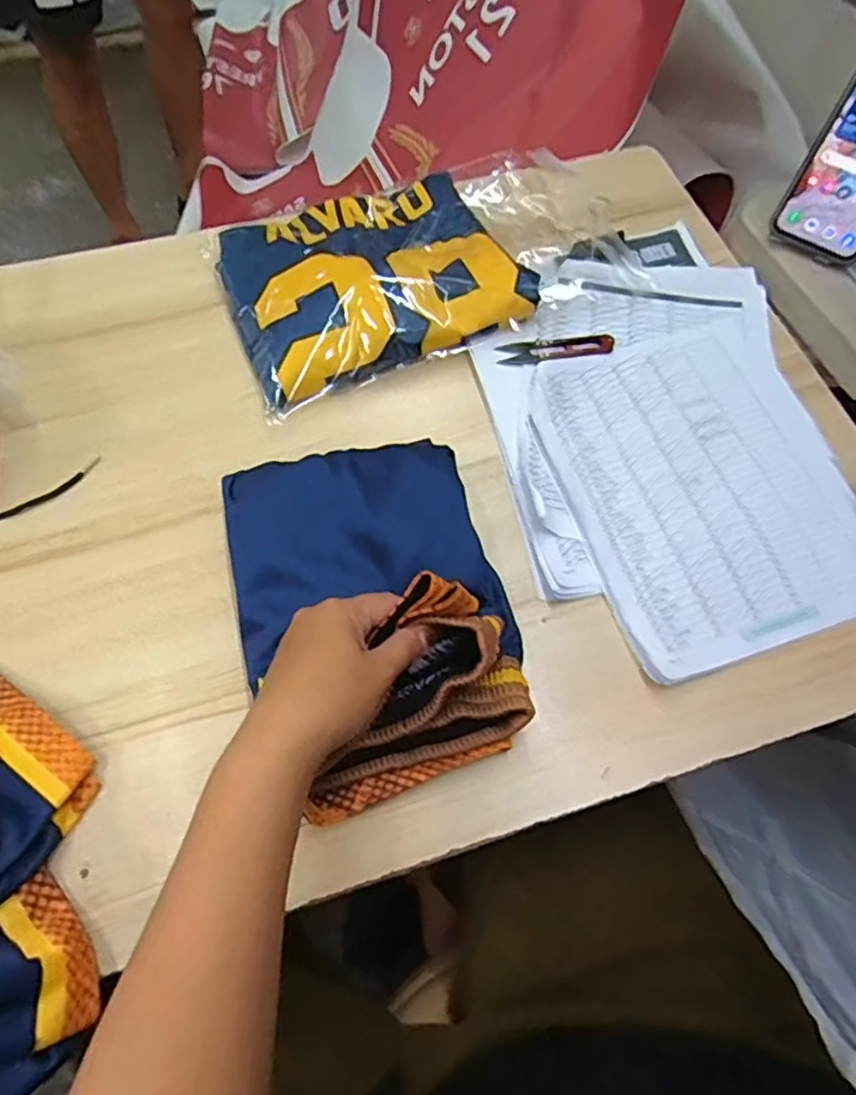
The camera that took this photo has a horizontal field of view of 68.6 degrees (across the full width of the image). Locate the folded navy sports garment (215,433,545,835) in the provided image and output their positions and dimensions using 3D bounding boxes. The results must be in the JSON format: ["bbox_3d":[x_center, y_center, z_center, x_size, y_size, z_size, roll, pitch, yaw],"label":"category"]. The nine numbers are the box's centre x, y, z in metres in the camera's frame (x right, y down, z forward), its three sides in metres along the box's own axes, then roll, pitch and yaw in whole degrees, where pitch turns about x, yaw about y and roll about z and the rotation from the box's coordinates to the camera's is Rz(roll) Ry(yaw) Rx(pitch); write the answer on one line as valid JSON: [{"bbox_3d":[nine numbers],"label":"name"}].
[{"bbox_3d":[-0.037,0.036,0.422,0.181,0.083,0.235,-11,61,-7],"label":"folded navy sports garment"}]

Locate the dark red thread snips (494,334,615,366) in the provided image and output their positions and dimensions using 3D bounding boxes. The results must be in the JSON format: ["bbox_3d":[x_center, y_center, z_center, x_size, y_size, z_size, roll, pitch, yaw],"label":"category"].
[{"bbox_3d":[0.113,-0.176,0.552,0.102,0.006,0.035,-7,61,-4],"label":"dark red thread snips"}]

